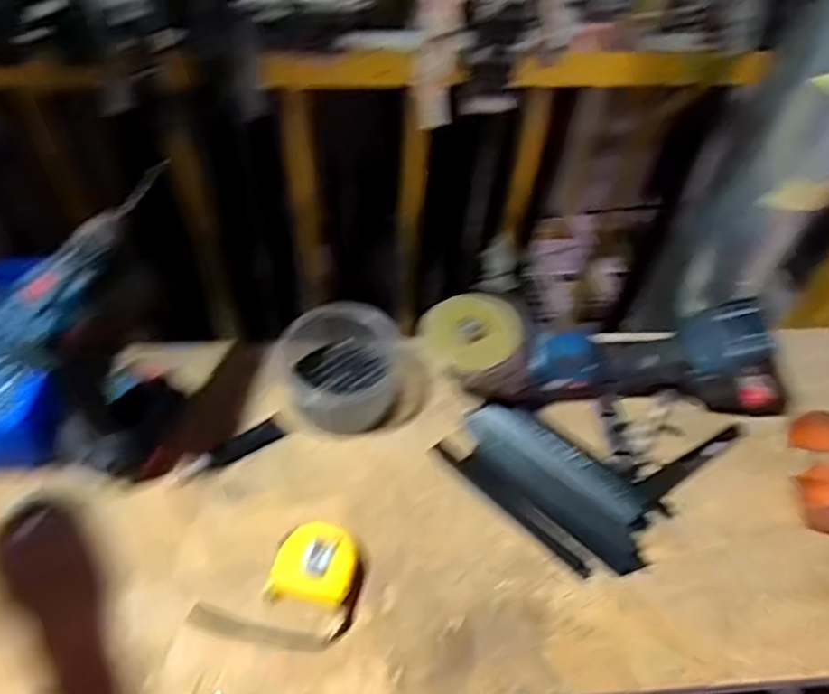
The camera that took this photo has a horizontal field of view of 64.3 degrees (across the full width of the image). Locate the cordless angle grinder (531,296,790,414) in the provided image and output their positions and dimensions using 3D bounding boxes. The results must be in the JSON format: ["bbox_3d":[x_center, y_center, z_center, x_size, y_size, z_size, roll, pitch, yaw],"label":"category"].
[{"bbox_3d":[0.251,0.007,0.678,0.272,0.101,0.074,4,53,-2],"label":"cordless angle grinder"}]

